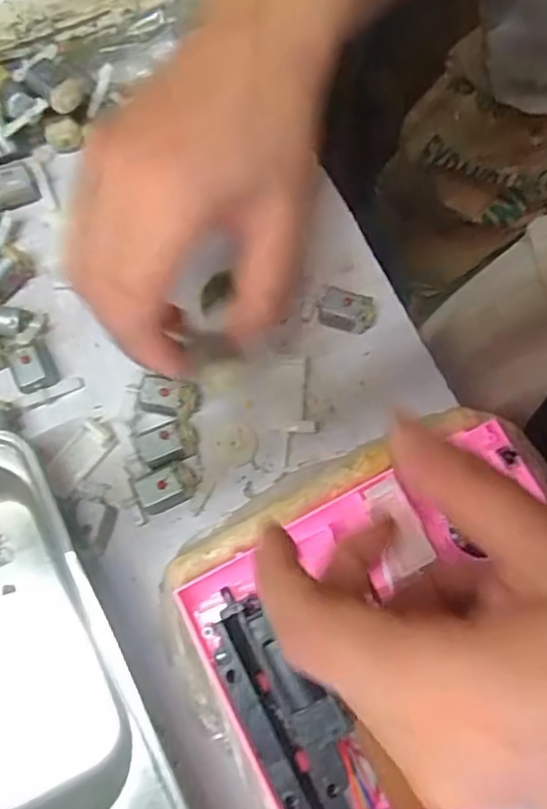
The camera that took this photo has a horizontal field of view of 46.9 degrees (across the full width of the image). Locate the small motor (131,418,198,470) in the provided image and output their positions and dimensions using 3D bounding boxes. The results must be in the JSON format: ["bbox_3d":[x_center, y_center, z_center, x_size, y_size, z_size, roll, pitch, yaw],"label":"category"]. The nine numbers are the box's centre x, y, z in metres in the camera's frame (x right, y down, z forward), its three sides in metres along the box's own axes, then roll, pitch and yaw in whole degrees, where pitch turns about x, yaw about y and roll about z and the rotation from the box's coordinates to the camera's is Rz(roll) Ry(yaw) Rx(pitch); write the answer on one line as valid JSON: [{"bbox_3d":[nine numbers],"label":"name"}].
[{"bbox_3d":[-0.054,0.019,0.317,0.030,0.013,0.022,-27,77,-7],"label":"small motor"}]

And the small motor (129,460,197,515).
[{"bbox_3d":[-0.054,0.041,0.312,0.030,0.015,0.021,-24,76,-7],"label":"small motor"}]

